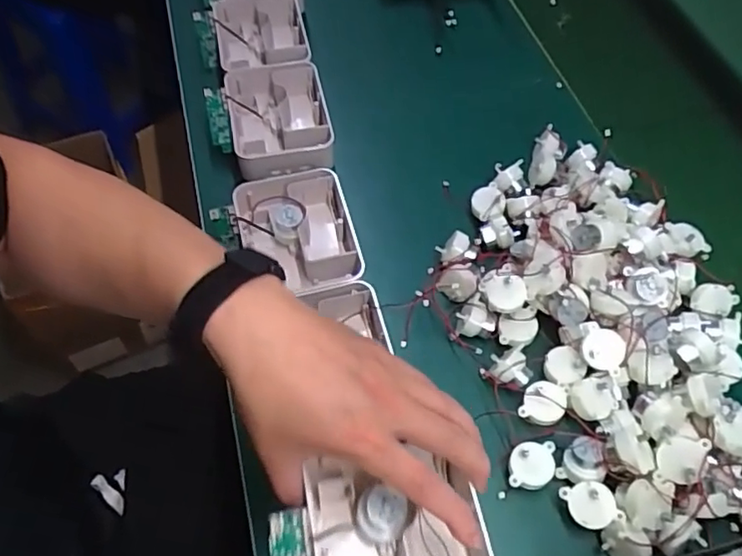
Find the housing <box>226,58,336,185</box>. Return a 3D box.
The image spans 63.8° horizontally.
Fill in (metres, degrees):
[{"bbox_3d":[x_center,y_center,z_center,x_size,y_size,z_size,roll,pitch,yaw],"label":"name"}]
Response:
[{"bbox_3d":[-0.097,-0.159,0.629,0.100,0.060,0.137,-9,59,-10],"label":"housing"}]

